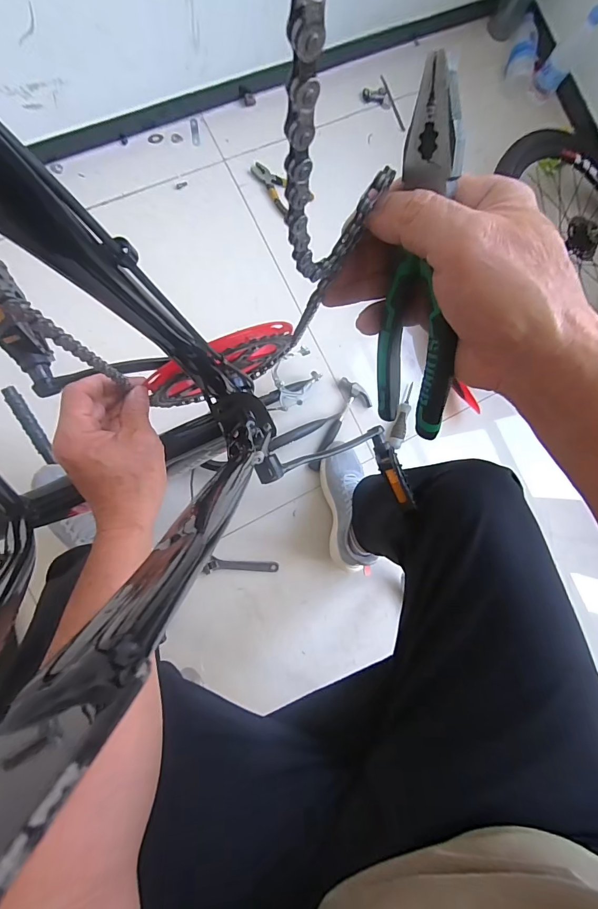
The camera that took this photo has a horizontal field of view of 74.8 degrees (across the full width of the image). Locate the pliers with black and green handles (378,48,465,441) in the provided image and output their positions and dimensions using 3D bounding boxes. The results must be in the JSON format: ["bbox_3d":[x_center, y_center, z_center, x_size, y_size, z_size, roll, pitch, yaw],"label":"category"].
[{"bbox_3d":[0.070,-0.096,0.224,0.028,0.045,0.185,-12,124,-9],"label":"pliers with black and green handles"}]

